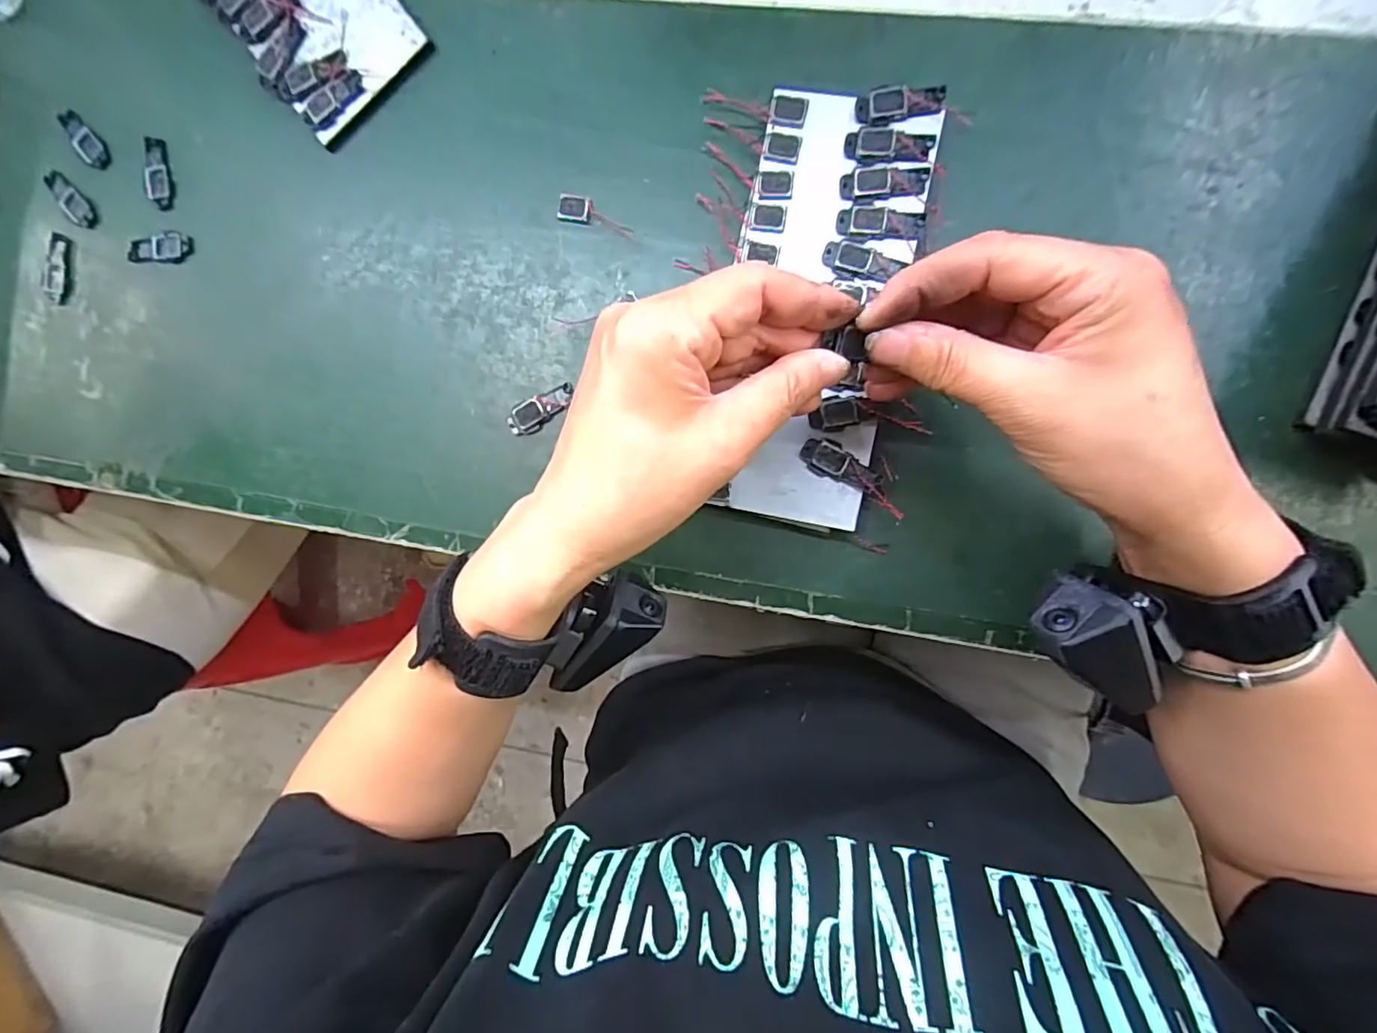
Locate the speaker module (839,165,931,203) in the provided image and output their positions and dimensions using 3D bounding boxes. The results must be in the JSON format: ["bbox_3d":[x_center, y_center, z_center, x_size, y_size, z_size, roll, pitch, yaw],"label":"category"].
[{"bbox_3d":[0.092,-0.156,0.276,0.040,0.004,0.015,4,93,7],"label":"speaker module"}]

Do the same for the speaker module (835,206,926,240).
[{"bbox_3d":[0.091,-0.139,0.278,0.040,0.004,0.014,9,93,7],"label":"speaker module"}]

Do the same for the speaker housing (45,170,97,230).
[{"bbox_3d":[-0.370,-0.189,0.352,0.016,0.004,0.040,-43,86,7],"label":"speaker housing"}]

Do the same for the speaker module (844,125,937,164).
[{"bbox_3d":[0.094,-0.174,0.276,0.040,0.004,0.016,5,93,7],"label":"speaker module"}]

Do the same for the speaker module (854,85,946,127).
[{"bbox_3d":[0.098,-0.192,0.274,0.040,0.004,0.016,-1,92,8],"label":"speaker module"}]

